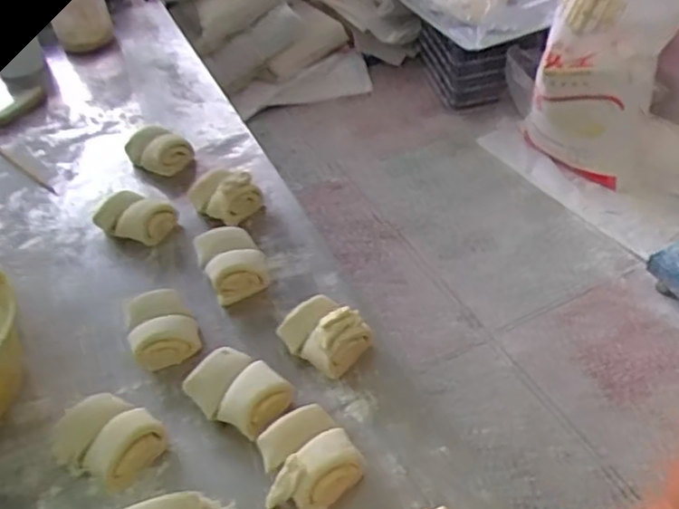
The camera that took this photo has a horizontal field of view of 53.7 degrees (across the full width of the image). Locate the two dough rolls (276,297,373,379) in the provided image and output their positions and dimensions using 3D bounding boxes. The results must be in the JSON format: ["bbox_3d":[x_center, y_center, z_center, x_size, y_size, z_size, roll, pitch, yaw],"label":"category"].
[{"bbox_3d":[-0.015,0.074,0.639,0.066,0.045,0.078,-35,50,-27],"label":"two dough rolls"}]

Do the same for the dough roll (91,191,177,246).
[{"bbox_3d":[-0.243,-0.045,0.792,0.096,0.034,0.051,11,46,19],"label":"dough roll"}]

